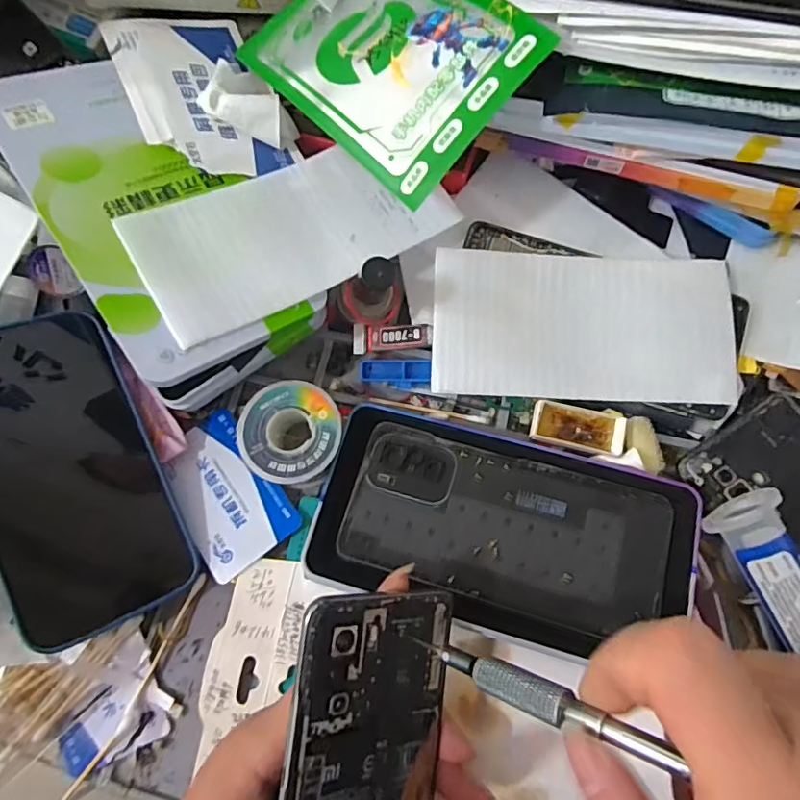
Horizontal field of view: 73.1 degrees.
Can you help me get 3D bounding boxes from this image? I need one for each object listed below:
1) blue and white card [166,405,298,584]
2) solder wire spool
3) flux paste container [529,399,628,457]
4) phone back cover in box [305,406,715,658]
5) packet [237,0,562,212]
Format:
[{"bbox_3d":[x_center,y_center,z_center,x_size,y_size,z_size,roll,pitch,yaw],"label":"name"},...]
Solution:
[{"bbox_3d":[-0.097,0.050,0.299,0.052,0.004,0.083,-37,70,-7],"label":"blue and white card"},{"bbox_3d":[-0.058,0.019,0.292,0.052,0.023,0.052,0,74,1],"label":"solder wire spool"},{"bbox_3d":[0.096,0.016,0.294,0.048,0.010,0.022,15,74,5],"label":"flux paste container"},{"bbox_3d":[0.052,0.065,0.278,0.183,0.018,0.097,14,74,5],"label":"phone back cover in box"},{"bbox_3d":[-0.012,-0.184,0.284,0.097,0.016,0.163,-46,65,9],"label":"packet"}]

